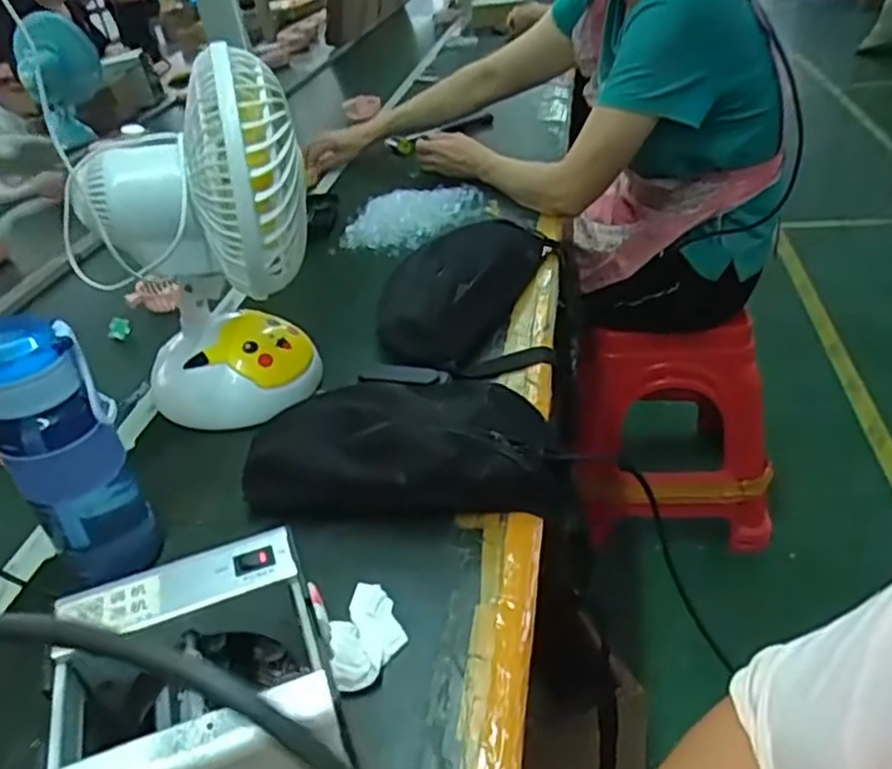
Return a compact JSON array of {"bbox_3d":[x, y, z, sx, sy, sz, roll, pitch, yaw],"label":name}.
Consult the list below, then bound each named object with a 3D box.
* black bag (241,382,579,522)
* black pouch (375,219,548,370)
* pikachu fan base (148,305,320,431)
[{"bbox_3d":[-0.029,0.047,0.620,0.254,0.073,0.136,-1,36,6],"label":"black bag"},{"bbox_3d":[0.017,-0.121,0.822,0.109,0.076,0.313,14,40,24],"label":"black pouch"},{"bbox_3d":[-0.217,-0.025,0.741,0.169,0.068,0.148,-15,37,-13],"label":"pikachu fan base"}]

